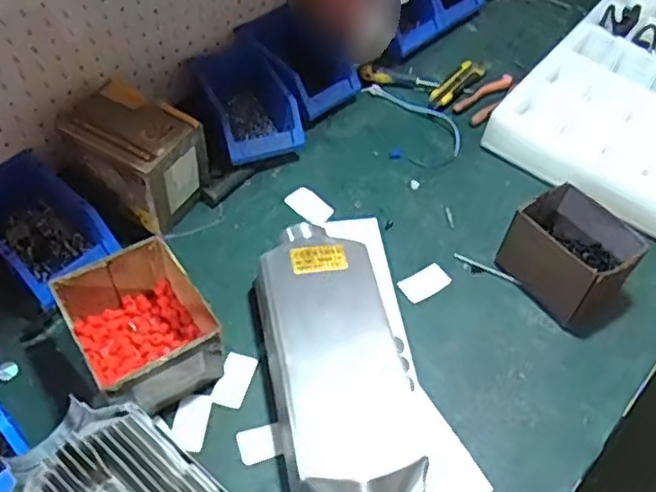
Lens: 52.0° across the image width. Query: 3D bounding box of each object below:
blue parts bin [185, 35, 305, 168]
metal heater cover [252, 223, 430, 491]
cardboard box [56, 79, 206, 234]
[{"bbox_3d":[-0.118,-0.208,0.980,0.119,0.084,0.190,-16,55,-16],"label":"blue parts bin"},{"bbox_3d":[0.014,0.129,0.750,0.169,0.086,0.399,-8,53,-11],"label":"metal heater cover"},{"bbox_3d":[-0.247,-0.113,0.865,0.141,0.127,0.121,30,56,18],"label":"cardboard box"}]

